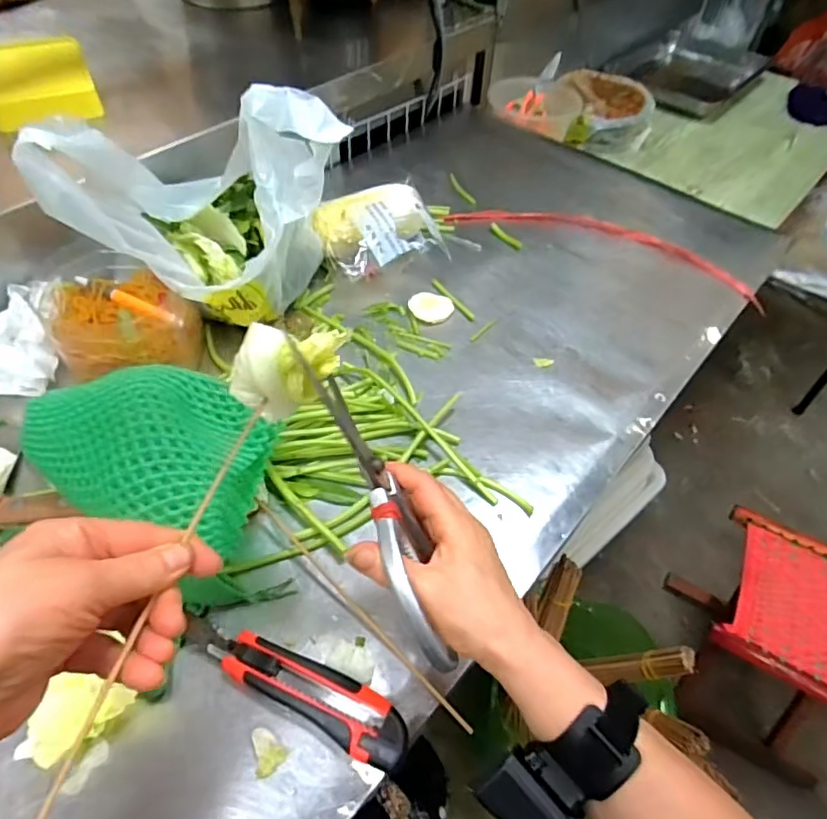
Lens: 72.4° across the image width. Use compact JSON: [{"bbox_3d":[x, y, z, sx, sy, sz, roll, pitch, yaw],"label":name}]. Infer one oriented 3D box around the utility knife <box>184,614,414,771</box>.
[{"bbox_3d":[-0.085,0.190,0.400,0.175,0.016,0.038,25,54,15],"label":"utility knife"}]

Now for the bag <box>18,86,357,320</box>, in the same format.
[{"bbox_3d":[-0.209,-0.197,0.564,0.273,0.205,0.154,-32,60,-26],"label":"bag"}]

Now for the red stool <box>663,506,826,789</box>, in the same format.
[{"bbox_3d":[0.593,0.395,0.936,0.292,0.312,0.238,28,55,17],"label":"red stool"}]

